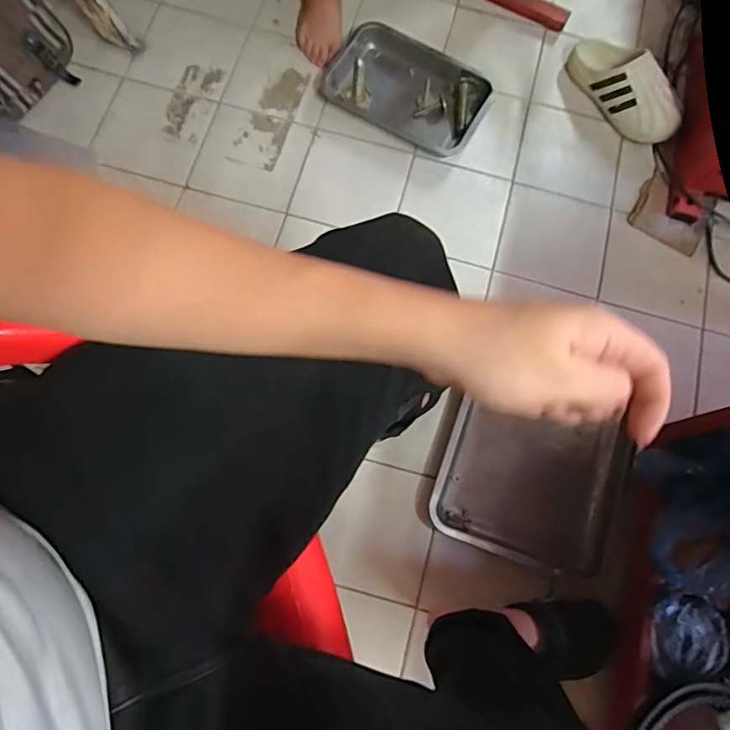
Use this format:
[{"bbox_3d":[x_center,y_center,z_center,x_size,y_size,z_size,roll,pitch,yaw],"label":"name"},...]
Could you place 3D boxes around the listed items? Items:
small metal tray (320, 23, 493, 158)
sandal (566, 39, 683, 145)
[{"bbox_3d":[0.083,-0.537,1.010,0.309,0.037,0.193,31,76,5],"label":"small metal tray"},{"bbox_3d":[0.503,-0.540,0.999,0.096,0.095,0.255,-35,80,-11],"label":"sandal"}]

